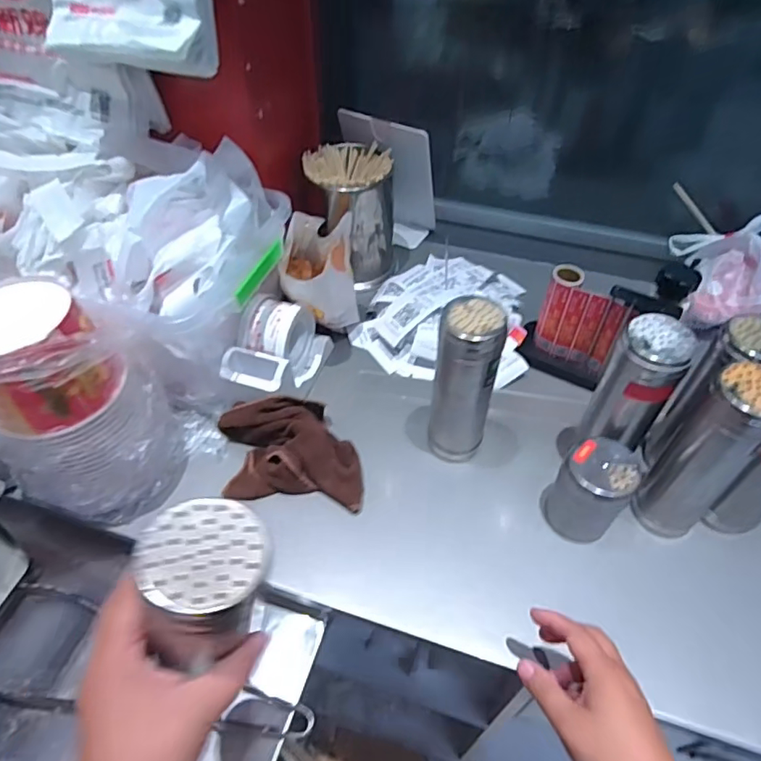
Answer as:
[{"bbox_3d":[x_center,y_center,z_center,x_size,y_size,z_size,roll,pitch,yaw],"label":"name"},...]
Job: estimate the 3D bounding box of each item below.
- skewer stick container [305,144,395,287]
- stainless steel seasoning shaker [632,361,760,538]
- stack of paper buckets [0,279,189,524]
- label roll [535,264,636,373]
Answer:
[{"bbox_3d":[-0.043,-0.242,0.802,0.121,0.178,0.115,-2,49,-2],"label":"skewer stick container"},{"bbox_3d":[0.306,0.074,0.510,0.064,0.203,0.064,-27,54,-21],"label":"stainless steel seasoning shaker"},{"bbox_3d":[-0.301,0.027,0.524,0.152,0.237,0.128,-4,50,-4],"label":"stack of paper buckets"},{"bbox_3d":[0.250,-0.069,0.671,0.097,0.127,0.032,27,55,21],"label":"label roll"}]

